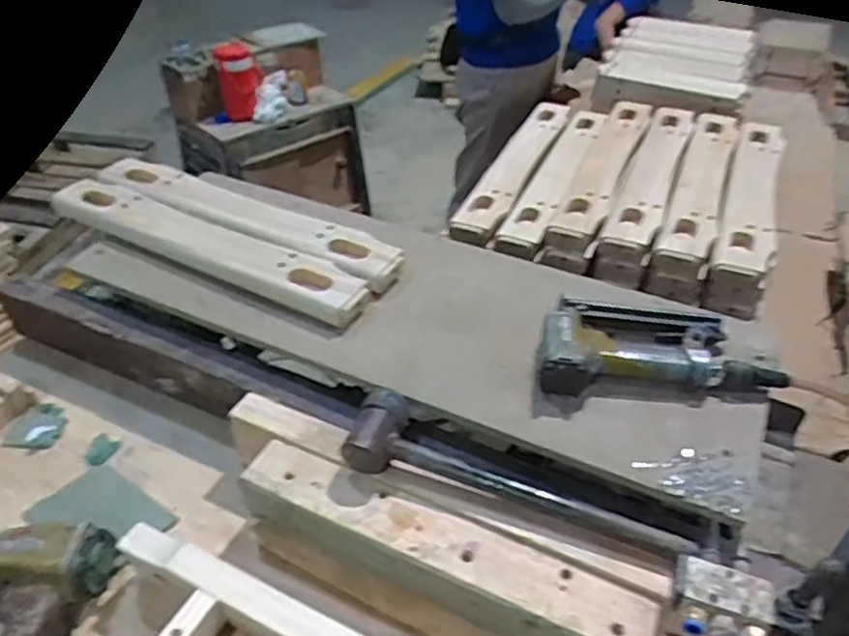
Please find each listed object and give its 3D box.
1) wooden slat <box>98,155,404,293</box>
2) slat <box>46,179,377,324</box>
[{"bbox_3d":[-0.251,-0.150,0.926,0.512,0.026,0.087,23,44,24],"label":"wooden slat"},{"bbox_3d":[-0.285,-0.107,0.866,0.494,0.023,0.081,22,42,23],"label":"slat"}]

